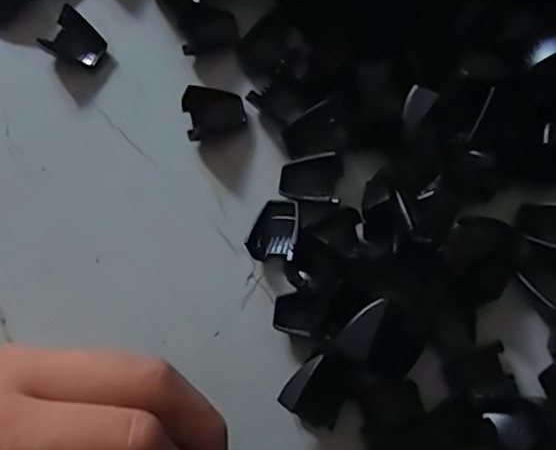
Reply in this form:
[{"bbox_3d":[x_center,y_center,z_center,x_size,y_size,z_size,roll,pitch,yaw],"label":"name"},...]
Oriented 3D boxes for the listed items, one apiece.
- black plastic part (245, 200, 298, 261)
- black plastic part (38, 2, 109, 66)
[{"bbox_3d":[-0.001,0.001,0.212,0.017,0.008,0.024,11,77,2],"label":"black plastic part"},{"bbox_3d":[-0.080,-0.073,0.230,0.023,0.008,0.018,34,79,7],"label":"black plastic part"}]

